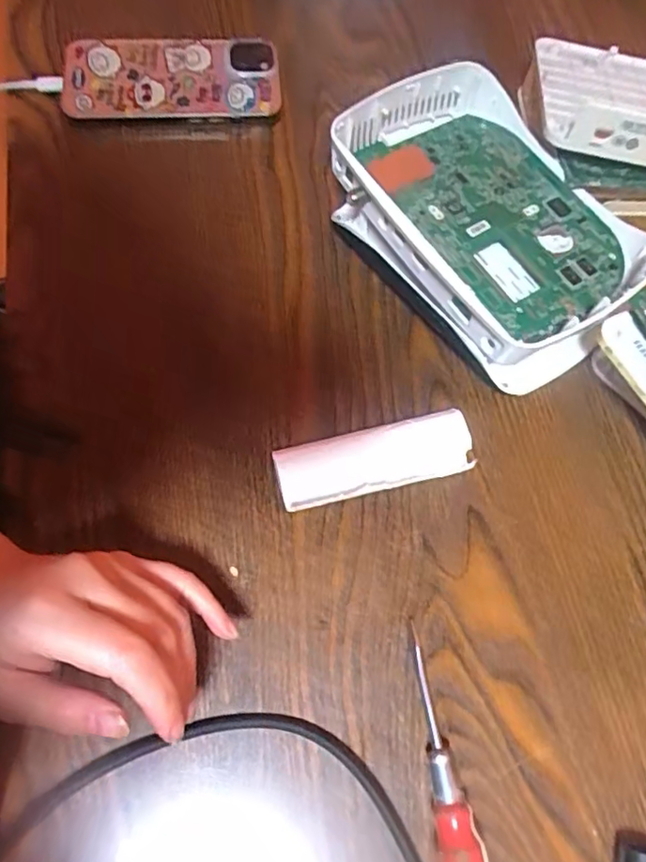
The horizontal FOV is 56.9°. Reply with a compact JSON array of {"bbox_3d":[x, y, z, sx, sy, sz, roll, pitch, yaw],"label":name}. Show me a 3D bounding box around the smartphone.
[{"bbox_3d":[-0.107,-0.245,0.420,0.149,0.016,0.082,-3,69,-2],"label":"smartphone"}]

